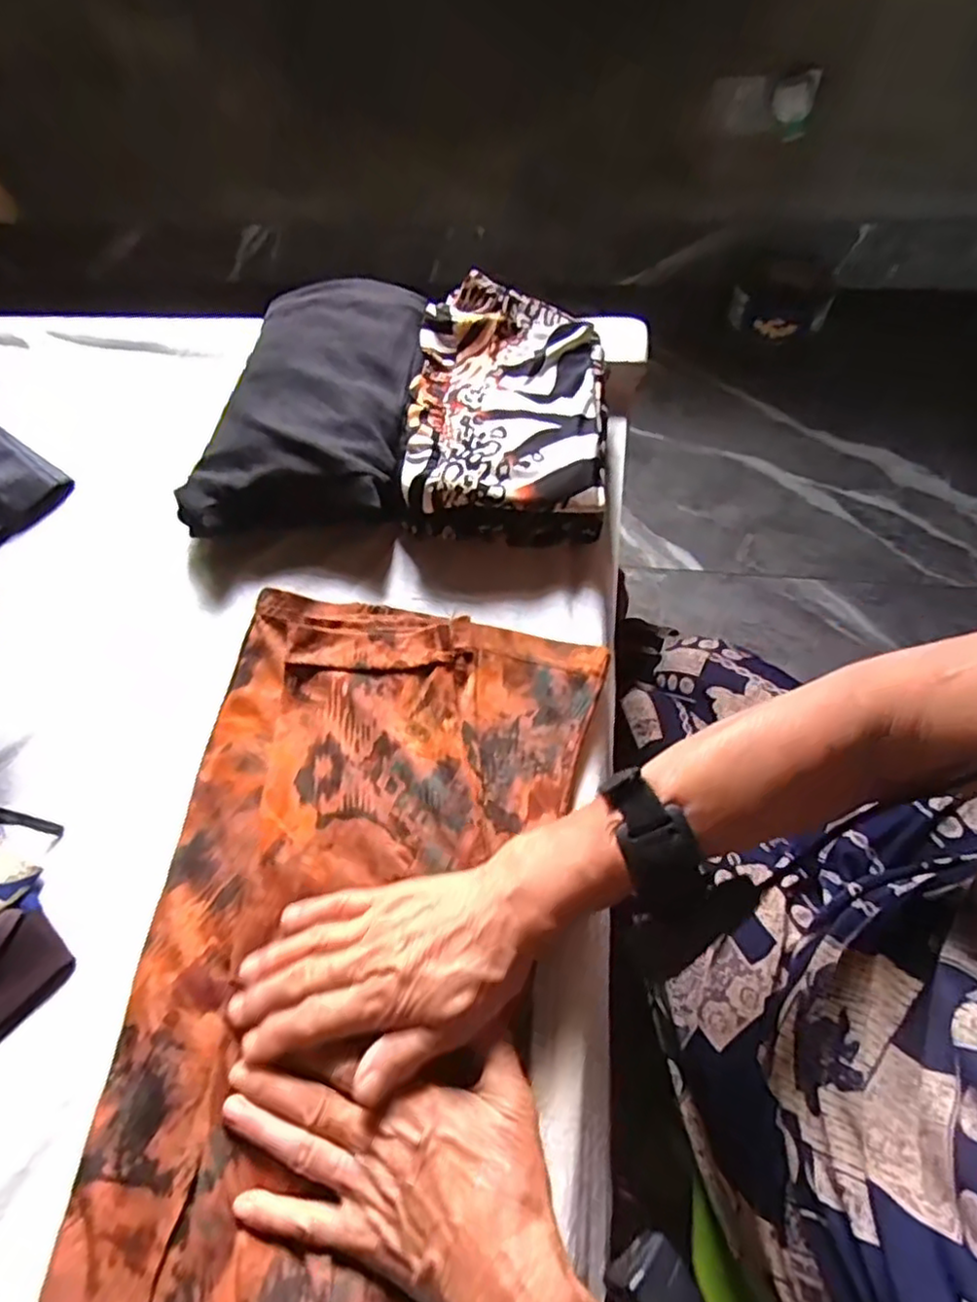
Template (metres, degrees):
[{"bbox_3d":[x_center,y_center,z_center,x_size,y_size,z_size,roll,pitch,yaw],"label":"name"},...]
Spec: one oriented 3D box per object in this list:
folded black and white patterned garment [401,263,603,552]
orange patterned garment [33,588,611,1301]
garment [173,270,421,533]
[{"bbox_3d":[0.019,-0.210,0.572,0.159,0.056,0.265,2,59,5],"label":"folded black and white patterned garment"},{"bbox_3d":[-0.109,0.211,0.341,0.236,0.047,0.560,12,57,9],"label":"orange patterned garment"},{"bbox_3d":[-0.146,-0.210,0.587,0.167,0.073,0.274,1,59,4],"label":"garment"}]

